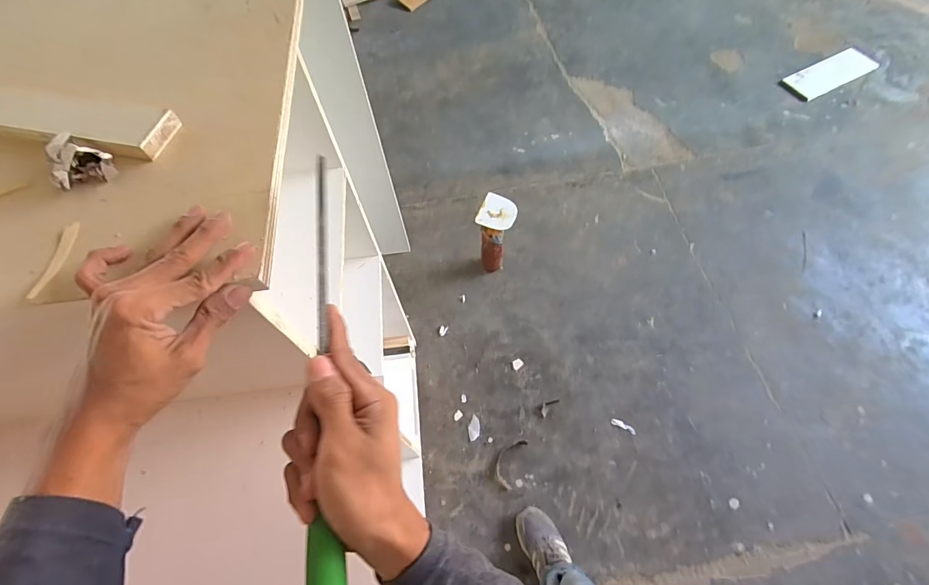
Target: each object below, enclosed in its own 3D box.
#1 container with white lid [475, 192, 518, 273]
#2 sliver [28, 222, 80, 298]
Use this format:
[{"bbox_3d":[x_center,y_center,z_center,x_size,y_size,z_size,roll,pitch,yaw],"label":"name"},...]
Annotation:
[{"bbox_3d":[0.109,-0.194,1.529,0.125,0.319,0.141,11,63,8],"label":"container with white lid"},{"bbox_3d":[-0.327,-0.028,0.337,0.011,0.007,0.074,-3,64,-1],"label":"sliver"}]

